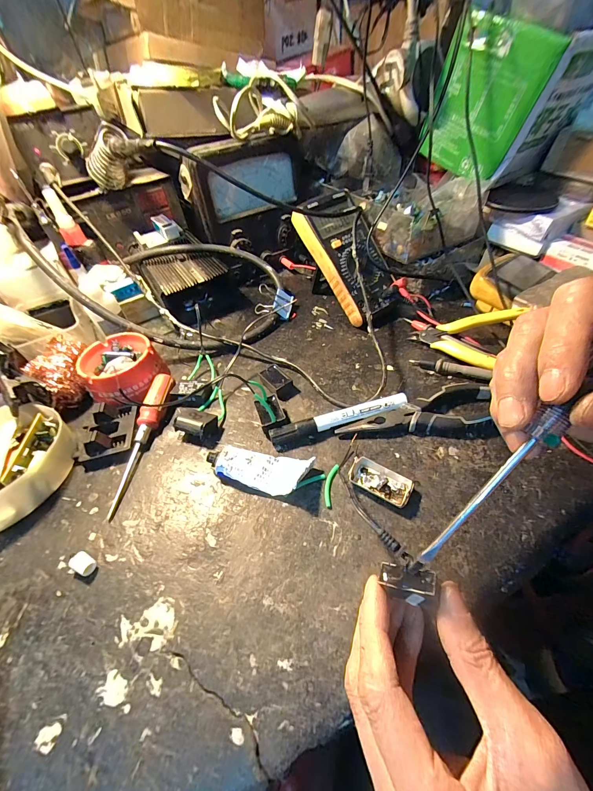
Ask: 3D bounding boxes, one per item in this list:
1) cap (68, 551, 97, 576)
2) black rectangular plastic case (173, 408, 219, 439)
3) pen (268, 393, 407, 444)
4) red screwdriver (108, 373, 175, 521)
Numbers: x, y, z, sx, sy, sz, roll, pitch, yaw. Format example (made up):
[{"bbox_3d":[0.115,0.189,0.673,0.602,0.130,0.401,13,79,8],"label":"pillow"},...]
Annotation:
[{"bbox_3d":[-0.157,0.125,0.235,0.015,0.011,0.012,19,52,23],"label":"cap"},{"bbox_3d":[-0.099,0.029,0.315,0.038,0.022,0.027,13,50,17],"label":"black rectangular plastic case"},{"bbox_3d":[0.042,0.025,0.308,0.136,0.016,0.016,-14,47,-7],"label":"pen"},{"bbox_3d":[-0.153,0.039,0.309,0.020,0.025,0.149,3,48,9],"label":"red screwdriver"}]

